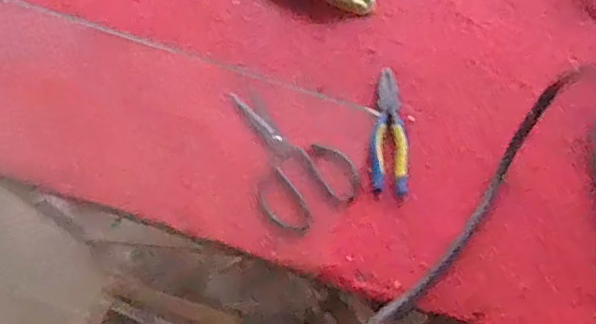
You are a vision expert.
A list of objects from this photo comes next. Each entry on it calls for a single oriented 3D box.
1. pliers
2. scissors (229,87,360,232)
[{"bbox_3d":[0.128,-0.048,0.803,0.050,0.016,0.191,2,69,-2],"label":"pliers"},{"bbox_3d":[-0.022,-0.016,0.793,0.137,0.007,0.221,-33,74,-14],"label":"scissors"}]

